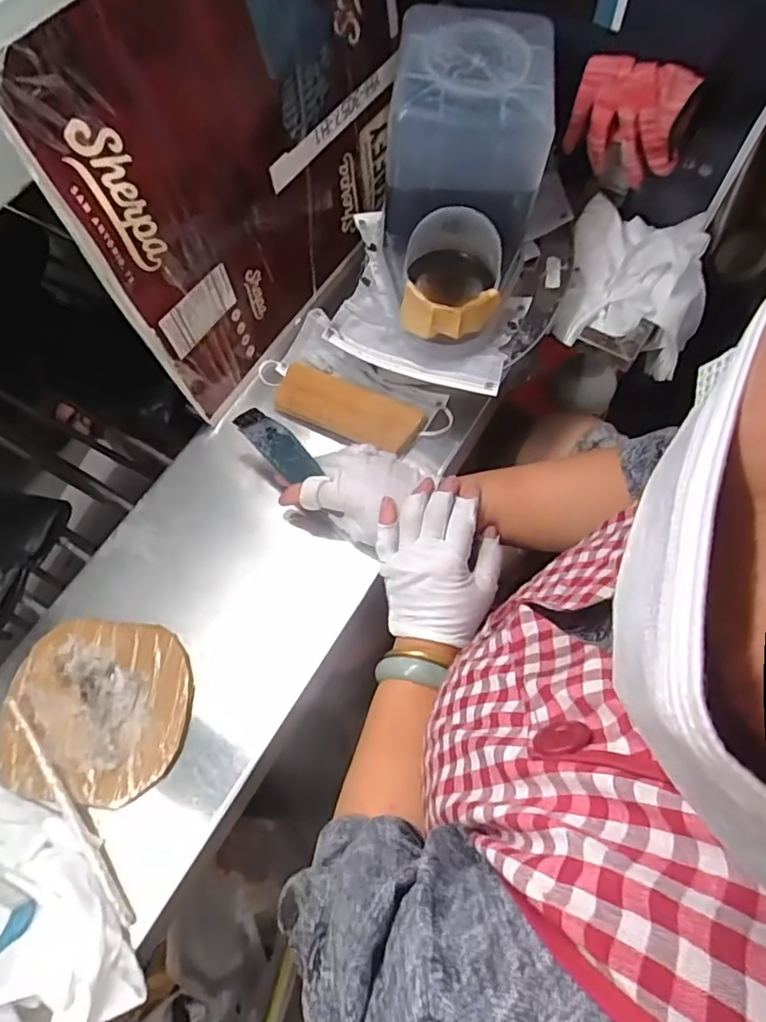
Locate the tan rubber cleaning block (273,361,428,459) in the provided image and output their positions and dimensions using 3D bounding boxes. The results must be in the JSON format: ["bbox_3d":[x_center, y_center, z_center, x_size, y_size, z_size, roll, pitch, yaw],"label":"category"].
[{"bbox_3d":[-0.034,-0.100,0.584,0.143,0.034,0.051,22,69,13],"label":"tan rubber cleaning block"}]

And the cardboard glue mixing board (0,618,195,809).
[{"bbox_3d":[-0.237,0.161,0.484,0.150,0.018,0.140,3,66,5],"label":"cardboard glue mixing board"}]

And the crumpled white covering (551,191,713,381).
[{"bbox_3d":[0.269,-0.226,0.624,0.154,0.093,0.161,13,67,9],"label":"crumpled white covering"}]

